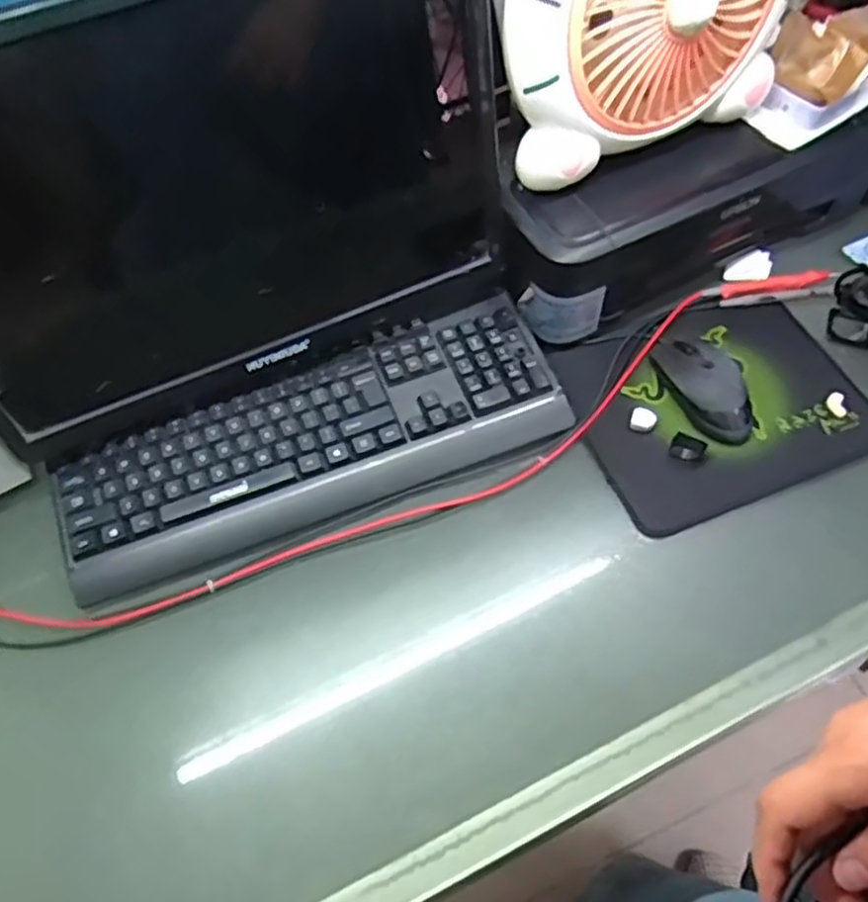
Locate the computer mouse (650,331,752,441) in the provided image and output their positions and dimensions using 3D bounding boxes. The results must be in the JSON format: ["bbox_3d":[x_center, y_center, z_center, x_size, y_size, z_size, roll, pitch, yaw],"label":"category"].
[{"bbox_3d":[0.241,-0.061,0.654,0.059,0.040,0.121,-18,58,-8],"label":"computer mouse"}]

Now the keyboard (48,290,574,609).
[{"bbox_3d":[-0.101,-0.006,0.633,0.428,0.041,0.143,-23,59,-11],"label":"keyboard"}]

